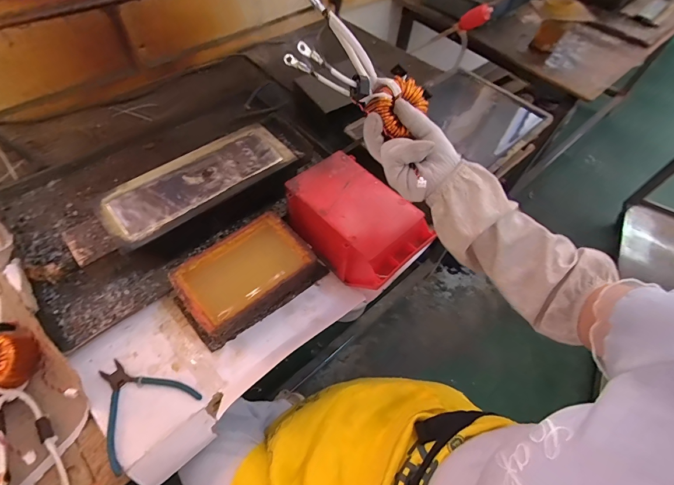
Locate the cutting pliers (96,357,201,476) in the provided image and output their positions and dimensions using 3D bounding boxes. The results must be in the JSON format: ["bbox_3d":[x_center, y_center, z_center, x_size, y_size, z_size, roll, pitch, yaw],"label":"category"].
[{"bbox_3d":[-0.286,0.222,0.483,0.129,0.008,0.124,38,61,19],"label":"cutting pliers"}]

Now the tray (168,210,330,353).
[{"bbox_3d":[-0.147,0.054,0.568,0.228,0.062,0.138,-36,66,-24],"label":"tray"}]

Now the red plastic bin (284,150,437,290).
[{"bbox_3d":[0.032,-0.030,0.601,0.149,0.098,0.240,-37,66,-25],"label":"red plastic bin"}]

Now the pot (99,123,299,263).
[{"bbox_3d":[-0.246,-0.092,0.646,0.163,0.087,0.340,39,62,20],"label":"pot"}]

